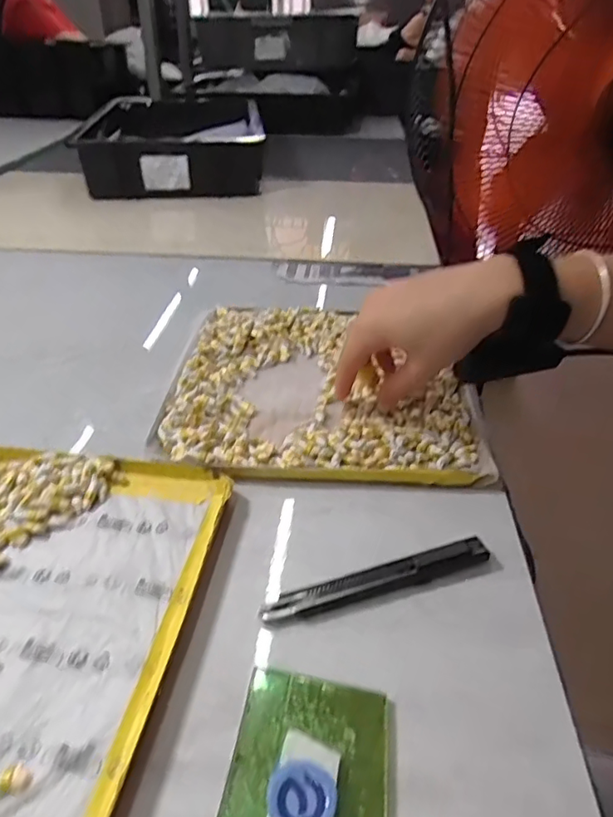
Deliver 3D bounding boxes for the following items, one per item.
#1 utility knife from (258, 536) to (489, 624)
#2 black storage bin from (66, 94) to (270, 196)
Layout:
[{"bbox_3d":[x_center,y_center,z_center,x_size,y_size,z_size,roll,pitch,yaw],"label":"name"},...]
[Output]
[{"bbox_3d":[0.039,0.094,0.304,0.130,0.011,0.016,-10,37,-15],"label":"utility knife"},{"bbox_3d":[-0.232,-0.458,0.965,0.298,0.101,0.336,-2,36,-5],"label":"black storage bin"}]

